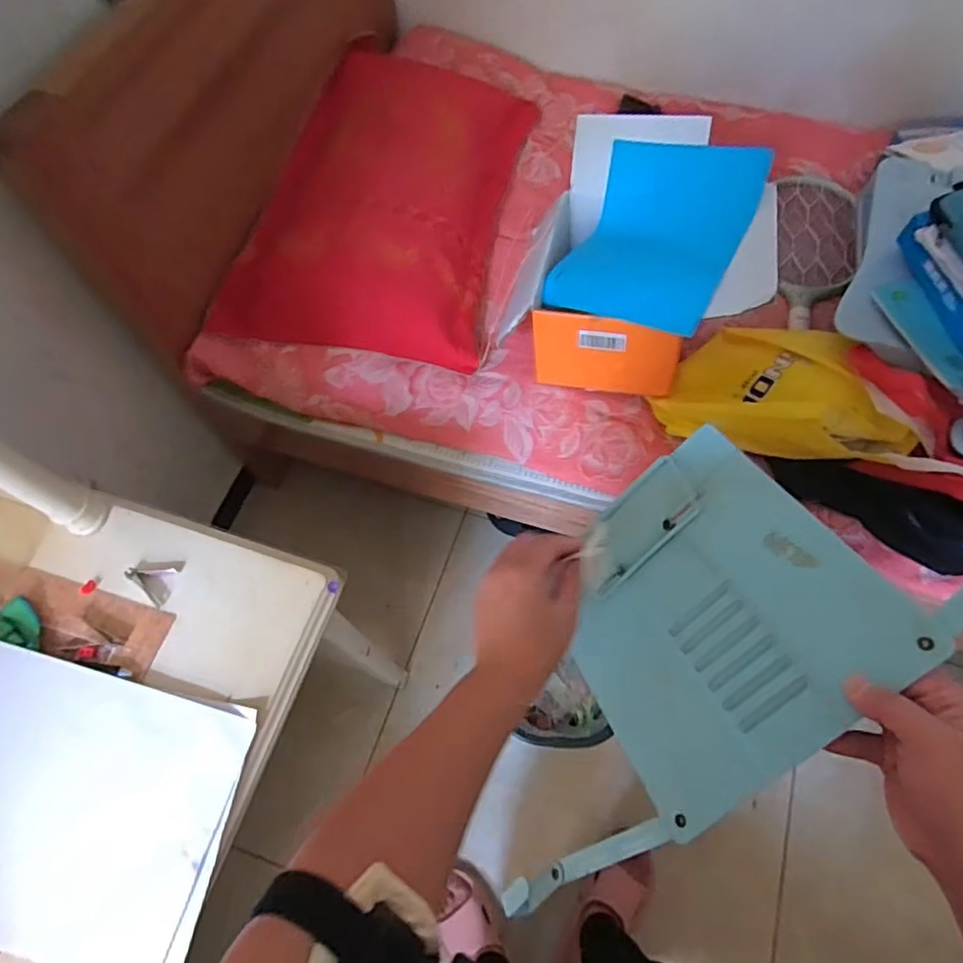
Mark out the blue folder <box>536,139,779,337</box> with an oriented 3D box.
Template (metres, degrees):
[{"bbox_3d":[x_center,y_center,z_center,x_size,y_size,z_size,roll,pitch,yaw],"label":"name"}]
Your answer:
[{"bbox_3d":[0.270,-0.375,0.922,0.266,0.056,0.343,21,74,32],"label":"blue folder"}]

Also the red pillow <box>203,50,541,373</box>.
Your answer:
[{"bbox_3d":[-0.178,-0.557,1.151,0.457,0.139,0.699,8,65,6],"label":"red pillow"}]

